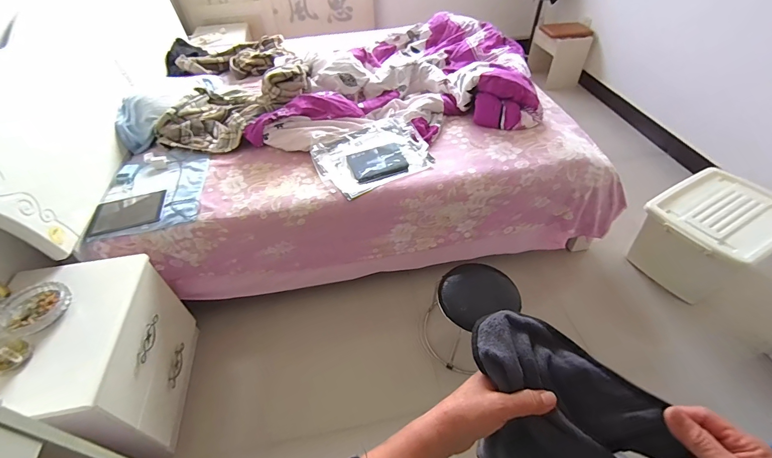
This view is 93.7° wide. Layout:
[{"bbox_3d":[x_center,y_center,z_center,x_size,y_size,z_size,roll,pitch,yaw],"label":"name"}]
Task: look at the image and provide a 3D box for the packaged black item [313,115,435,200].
[{"bbox_3d":[-0.051,-0.292,1.419,0.429,0.034,0.321,-24,59,-13],"label":"packaged black item"}]

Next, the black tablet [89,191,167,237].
[{"bbox_3d":[-0.908,-0.060,1.279,0.238,0.010,0.160,-15,53,-10],"label":"black tablet"}]

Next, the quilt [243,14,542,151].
[{"bbox_3d":[0.099,-0.766,1.776,1.127,0.189,1.163,3,45,6],"label":"quilt"}]

